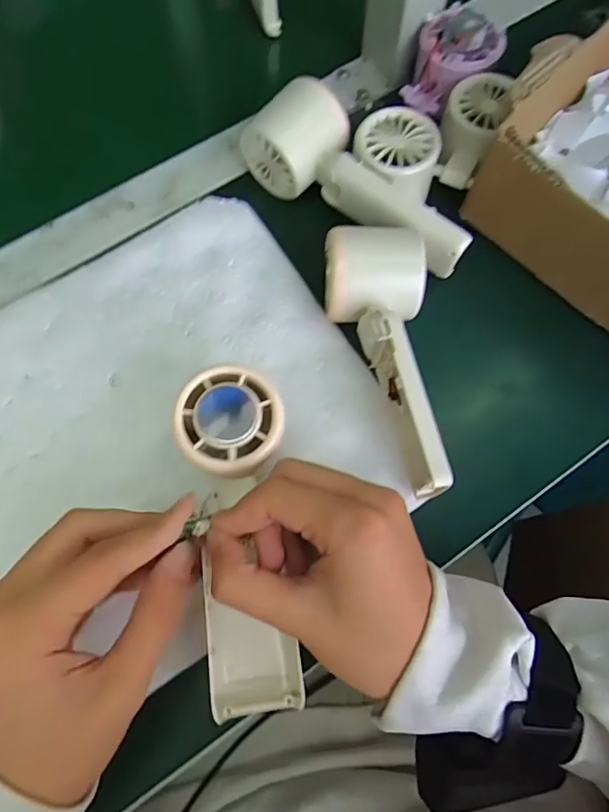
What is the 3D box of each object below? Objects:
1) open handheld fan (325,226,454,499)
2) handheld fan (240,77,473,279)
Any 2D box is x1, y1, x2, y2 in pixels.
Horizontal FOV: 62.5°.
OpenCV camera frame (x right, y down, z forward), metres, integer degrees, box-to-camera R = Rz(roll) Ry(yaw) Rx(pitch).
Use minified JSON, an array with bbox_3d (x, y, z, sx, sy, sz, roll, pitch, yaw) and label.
[{"bbox_3d":[0.044,-0.027,0.291,0.058,0.046,0.158,-3,72,-1],"label":"open handheld fan"},{"bbox_3d":[0.038,-0.148,0.330,0.163,0.052,0.056,36,76,10],"label":"handheld fan"}]

